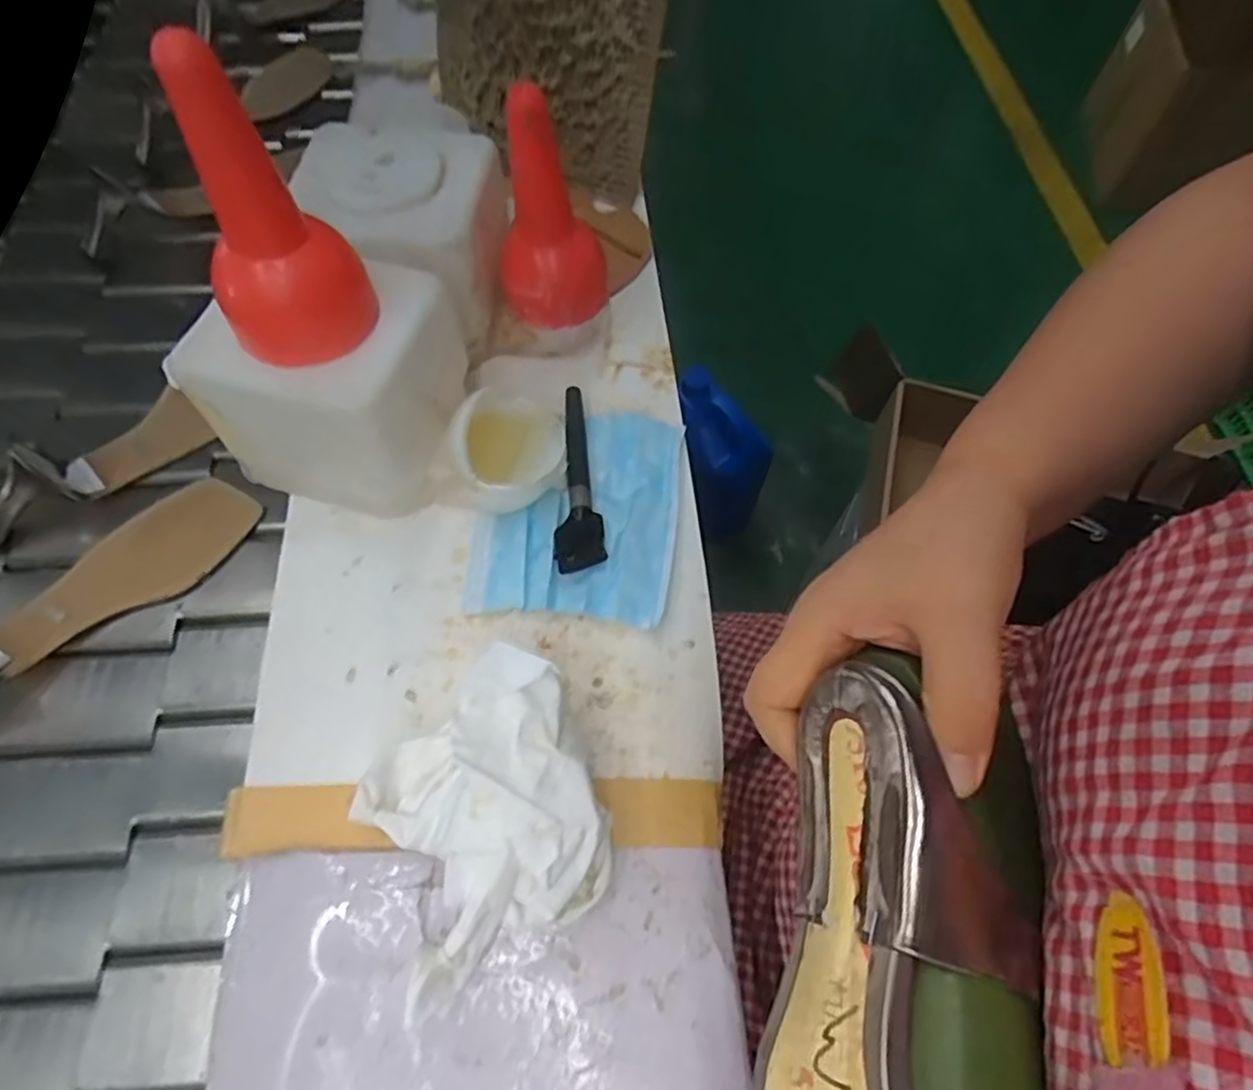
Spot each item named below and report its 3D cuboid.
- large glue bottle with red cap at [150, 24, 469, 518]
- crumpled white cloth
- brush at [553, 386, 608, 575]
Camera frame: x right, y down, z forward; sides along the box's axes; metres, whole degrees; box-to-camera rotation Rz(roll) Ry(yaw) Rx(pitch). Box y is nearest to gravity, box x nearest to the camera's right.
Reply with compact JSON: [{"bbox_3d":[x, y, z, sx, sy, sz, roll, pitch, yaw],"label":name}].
[{"bbox_3d":[-0.165,-0.120,0.366,0.121,0.220,0.108,15,65,6],"label":"large glue bottle with red cap"},{"bbox_3d":[-0.070,0.128,0.342,0.113,0.057,0.130,-25,67,-13],"label":"crumpled white cloth"},{"bbox_3d":[-0.034,-0.045,0.453,0.030,0.013,0.136,-6,63,-4],"label":"brush"}]

